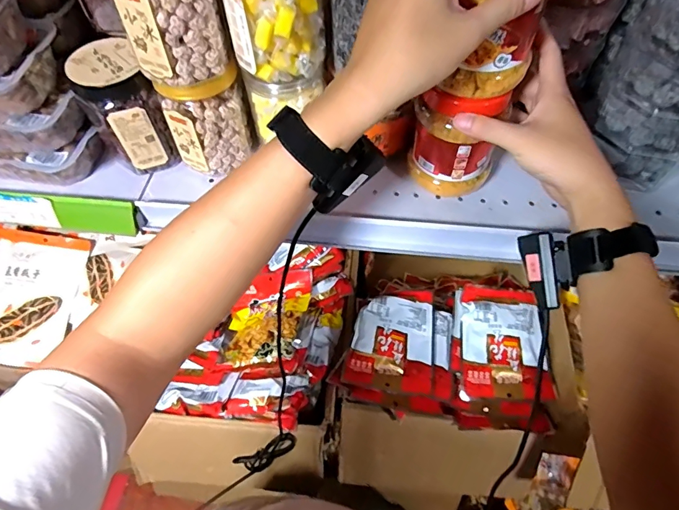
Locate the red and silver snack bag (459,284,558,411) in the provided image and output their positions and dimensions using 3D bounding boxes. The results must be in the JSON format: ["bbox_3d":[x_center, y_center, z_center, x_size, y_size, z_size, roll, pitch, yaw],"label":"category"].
[{"bbox_3d":[0.284,0.156,0.750,0.144,0.030,0.208,2,58,3],"label":"red and silver snack bag"}]

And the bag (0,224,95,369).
[{"bbox_3d":[-0.557,0.070,0.746,0.245,0.031,0.225,8,76,13],"label":"bag"}]

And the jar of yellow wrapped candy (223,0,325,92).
[{"bbox_3d":[-0.059,-0.227,0.396,0.085,0.125,0.080,-1,58,1],"label":"jar of yellow wrapped candy"}]

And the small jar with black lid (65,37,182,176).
[{"bbox_3d":[-0.238,-0.159,0.484,0.072,0.121,0.086,-30,62,-16],"label":"small jar with black lid"}]

